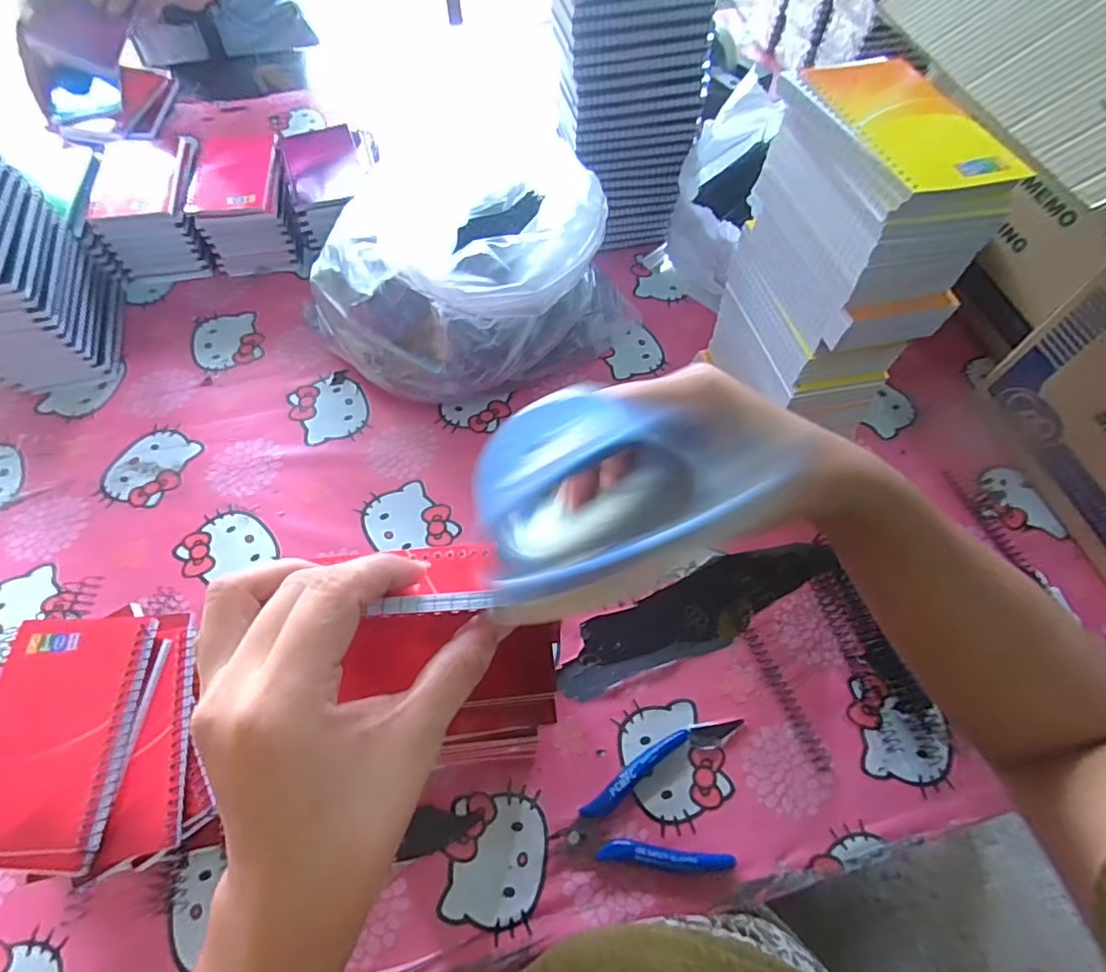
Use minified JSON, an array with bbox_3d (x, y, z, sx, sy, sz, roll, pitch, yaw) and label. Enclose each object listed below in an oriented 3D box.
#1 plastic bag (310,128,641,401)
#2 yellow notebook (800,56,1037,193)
[{"bbox_3d":[-0.071,-0.204,0.531,0.227,0.200,0.256,35,67,16],"label":"plastic bag"},{"bbox_3d":[0.204,-0.219,0.334,0.075,0.014,0.136,-15,64,-9],"label":"yellow notebook"}]

